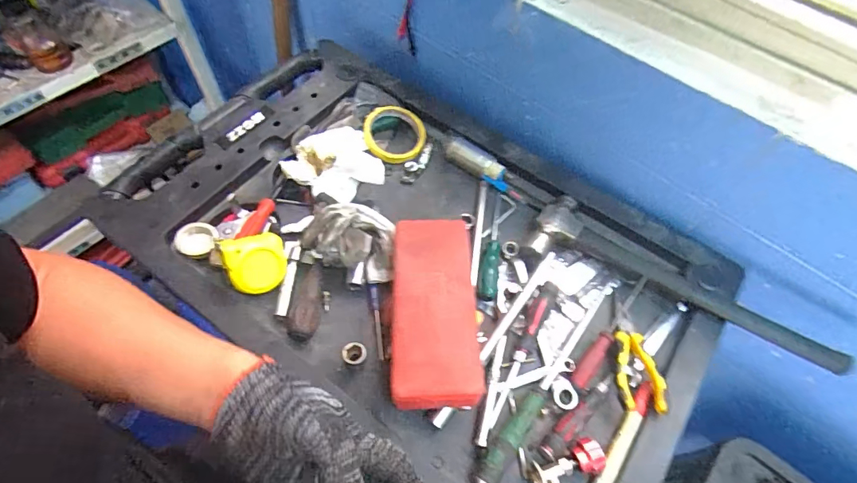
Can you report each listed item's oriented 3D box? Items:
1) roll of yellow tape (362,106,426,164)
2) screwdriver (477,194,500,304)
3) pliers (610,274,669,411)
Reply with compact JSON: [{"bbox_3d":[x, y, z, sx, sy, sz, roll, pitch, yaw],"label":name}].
[{"bbox_3d":[-0.051,-0.164,0.690,0.092,0.024,0.092,1,59,-2],"label":"roll of yellow tape"},{"bbox_3d":[0.084,0.000,0.607,0.024,0.019,0.166,8,59,2],"label":"screwdriver"},{"bbox_3d":[0.242,0.116,0.535,0.046,0.015,0.164,3,49,11],"label":"pliers"}]

